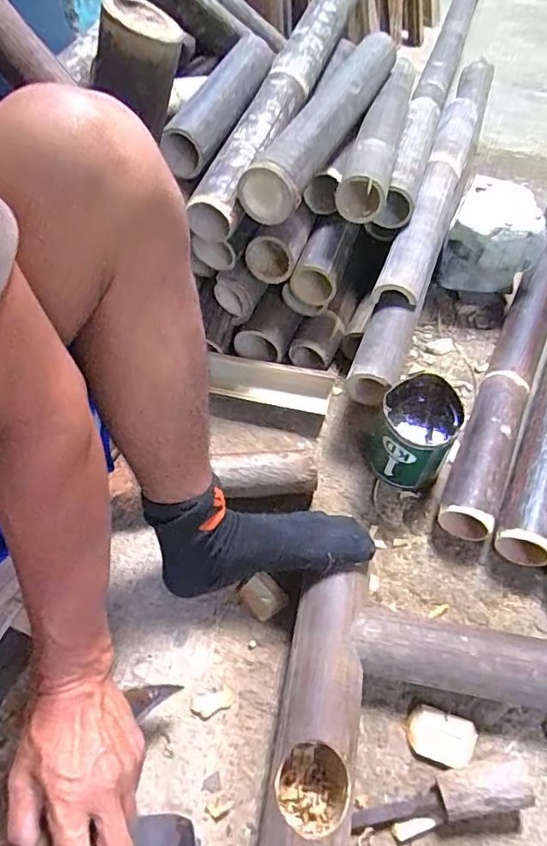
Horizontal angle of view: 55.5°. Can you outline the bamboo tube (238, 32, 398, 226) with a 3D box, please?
[{"bbox_3d":[0.080,-0.422,0.728,0.084,0.079,0.403,25,69,19],"label":"bamboo tube"}]

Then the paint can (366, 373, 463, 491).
[{"bbox_3d":[0.176,0.017,0.671,0.095,0.126,0.104,-1,54,1],"label":"paint can"}]

